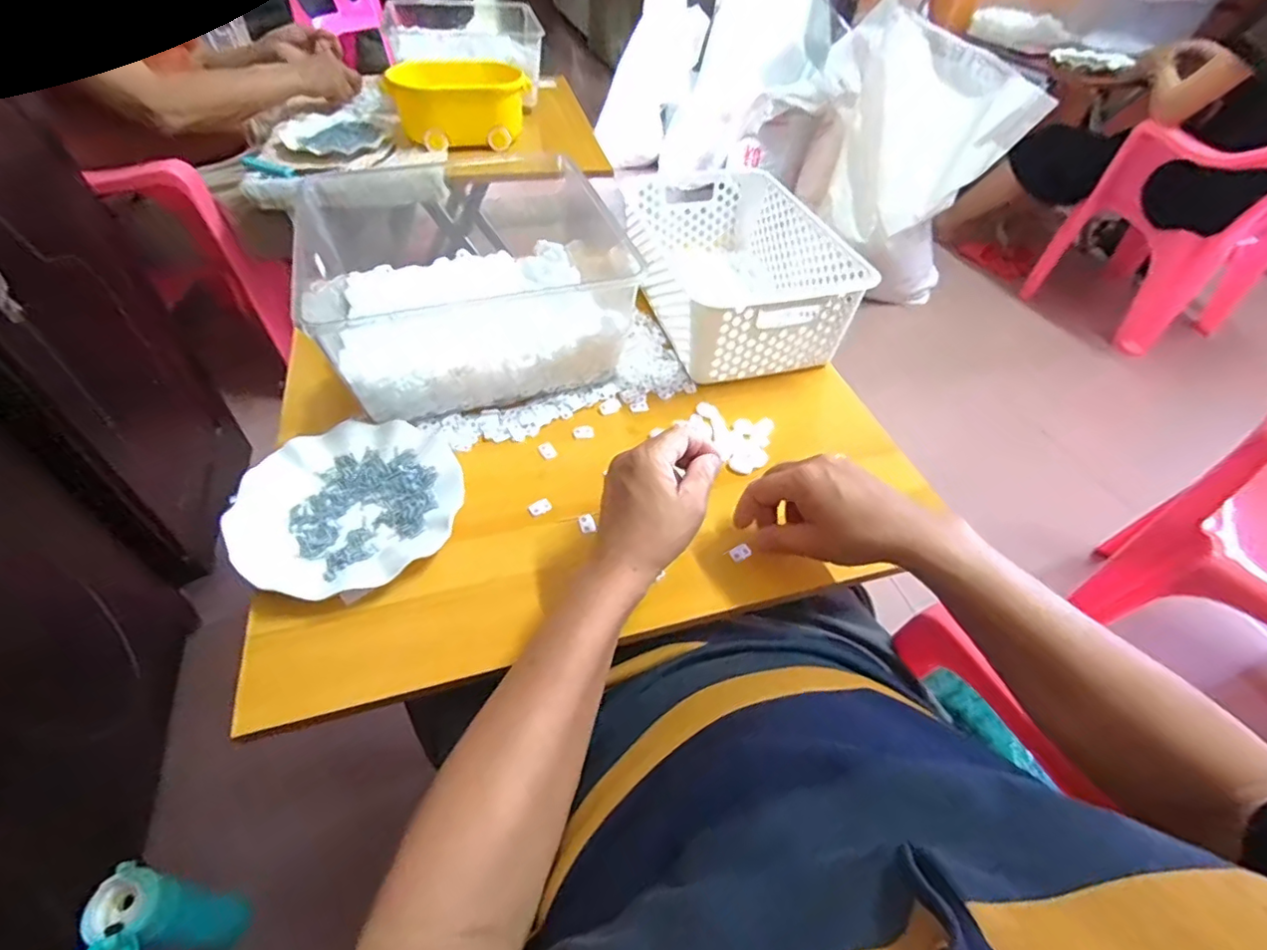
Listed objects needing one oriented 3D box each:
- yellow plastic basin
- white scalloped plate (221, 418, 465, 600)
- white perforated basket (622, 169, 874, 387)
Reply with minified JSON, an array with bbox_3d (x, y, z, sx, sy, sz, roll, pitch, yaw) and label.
[{"bbox_3d":[-0.315,-0.676,1.062,0.241,0.103,0.160,-20,54,-21],"label":"yellow plastic basin"},{"bbox_3d":[-0.245,0.024,0.504,0.180,0.022,0.182,3,49,-3],"label":"white scalloped plate"},{"bbox_3d":[0.117,-0.253,0.702,0.193,0.109,0.300,-10,51,-14],"label":"white perforated basket"}]

